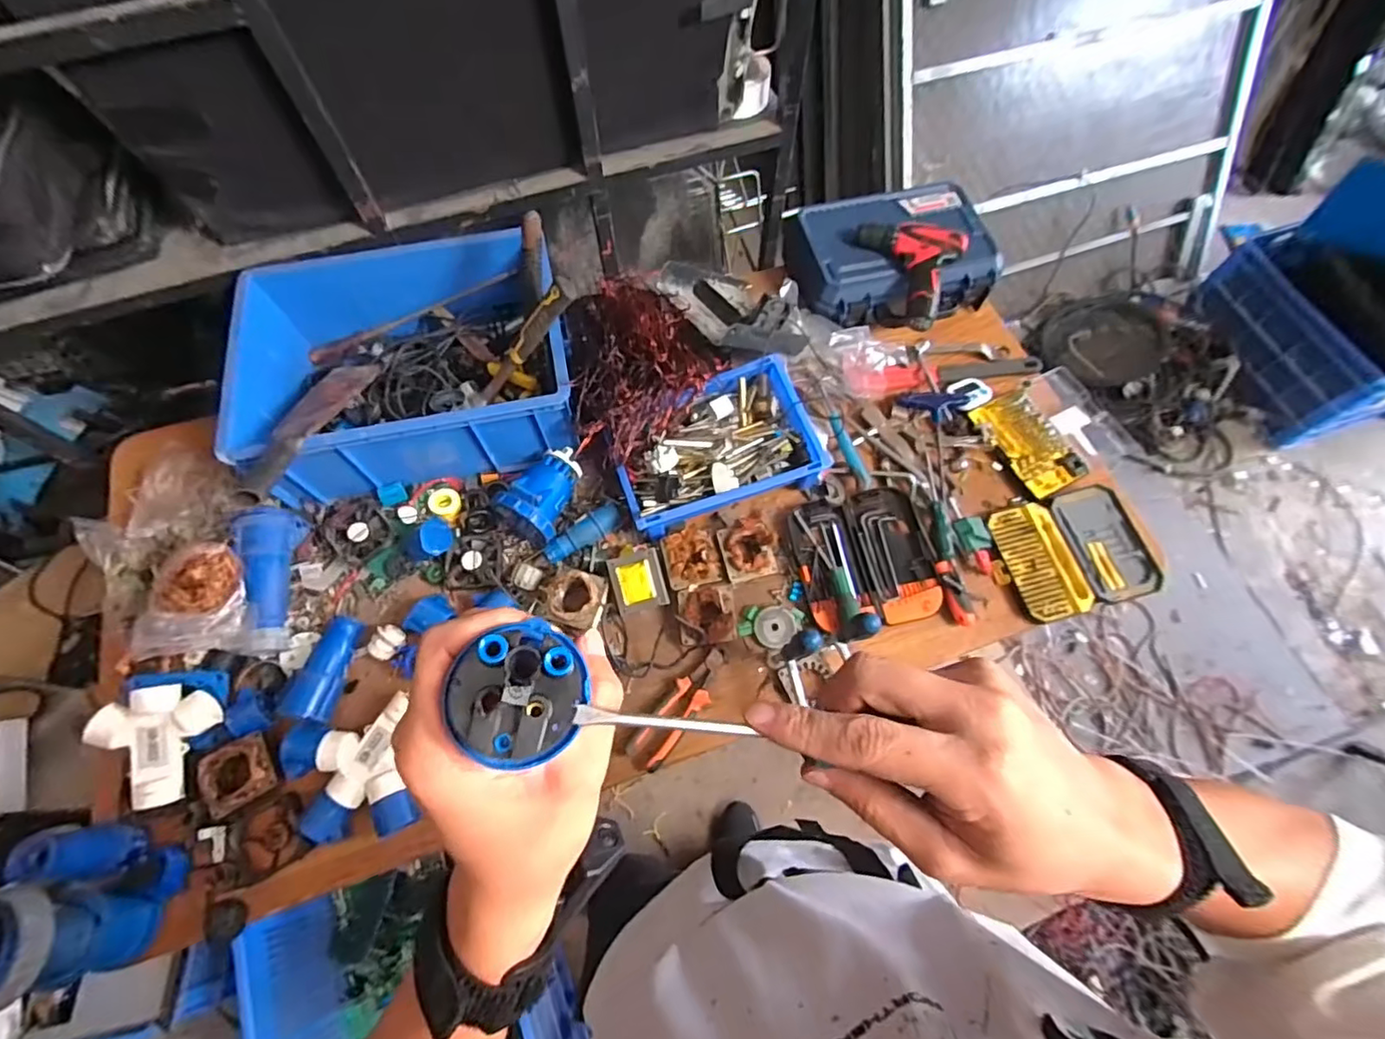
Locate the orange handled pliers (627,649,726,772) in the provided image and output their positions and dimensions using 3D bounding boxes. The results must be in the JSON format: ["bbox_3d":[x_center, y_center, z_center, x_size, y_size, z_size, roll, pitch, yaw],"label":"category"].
[{"bbox_3d":[-0.013,0.267,0.837,0.053,0.024,0.186,38,70,15],"label":"orange handled pliers"}]

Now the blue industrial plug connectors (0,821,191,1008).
[{"bbox_3d":[-0.712,0.443,0.665,0.123,0.160,0.151,23,67,10],"label":"blue industrial plug connectors"}]

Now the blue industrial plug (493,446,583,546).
[{"bbox_3d":[-0.228,-0.044,0.913,0.100,0.108,0.139,26,68,11],"label":"blue industrial plug"}]

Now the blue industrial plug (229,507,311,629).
[{"bbox_3d":[-0.607,0.064,0.840,0.075,0.070,0.178,-17,67,-8],"label":"blue industrial plug"}]

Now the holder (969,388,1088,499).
[{"bbox_3d":[0.581,-0.135,1.008,0.117,0.019,0.185,-25,68,-12],"label":"holder"}]

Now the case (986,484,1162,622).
[{"bbox_3d":[0.602,0.052,0.935,0.255,0.025,0.184,-14,66,-7],"label":"case"}]

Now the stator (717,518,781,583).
[{"bbox_3d":[0.087,0.045,0.908,0.087,0.045,0.091,-17,67,-8],"label":"stator"}]

